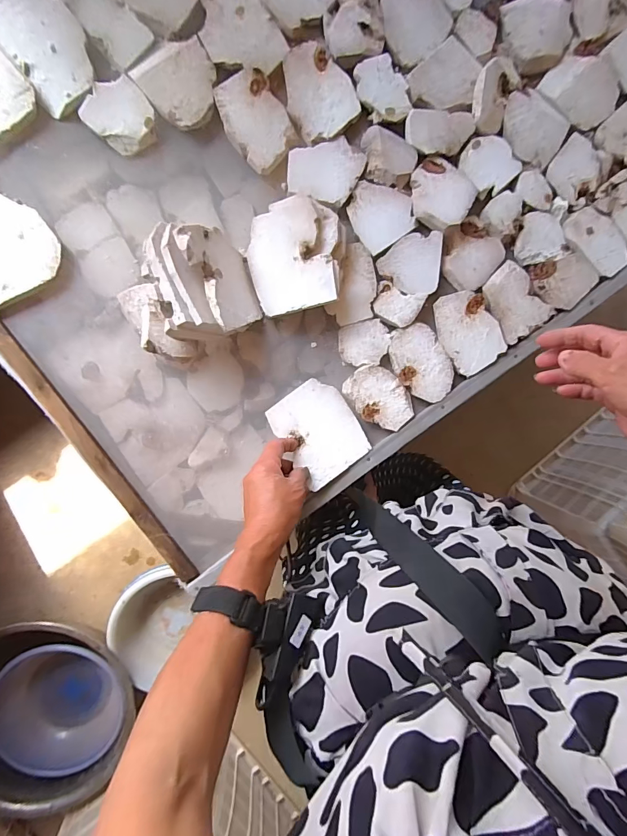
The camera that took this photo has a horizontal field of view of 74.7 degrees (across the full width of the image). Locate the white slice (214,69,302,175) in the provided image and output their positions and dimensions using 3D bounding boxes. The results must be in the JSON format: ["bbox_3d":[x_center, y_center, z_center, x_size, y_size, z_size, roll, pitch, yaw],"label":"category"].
[{"bbox_3d":[-0.066,-0.344,0.475,0.069,0.012,0.099,-34,96,-2],"label":"white slice"}]

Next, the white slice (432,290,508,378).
[{"bbox_3d":[0.191,-0.108,0.503,0.068,0.008,0.098,-27,95,-3],"label":"white slice"}]

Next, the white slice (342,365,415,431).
[{"bbox_3d":[0.082,-0.025,0.502,0.060,0.013,0.085,-42,96,-2],"label":"white slice"}]

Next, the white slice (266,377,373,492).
[{"bbox_3d":[0.007,0.015,0.496,0.091,0.019,0.109,-36,96,-2],"label":"white slice"}]

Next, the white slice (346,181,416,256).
[{"bbox_3d":[0.080,-0.246,0.488,0.070,0.007,0.075,-34,96,-2],"label":"white slice"}]

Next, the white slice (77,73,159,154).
[{"bbox_3d":[-0.219,-0.340,0.464,0.068,0.020,0.067,0,93,-5],"label":"white slice"}]

